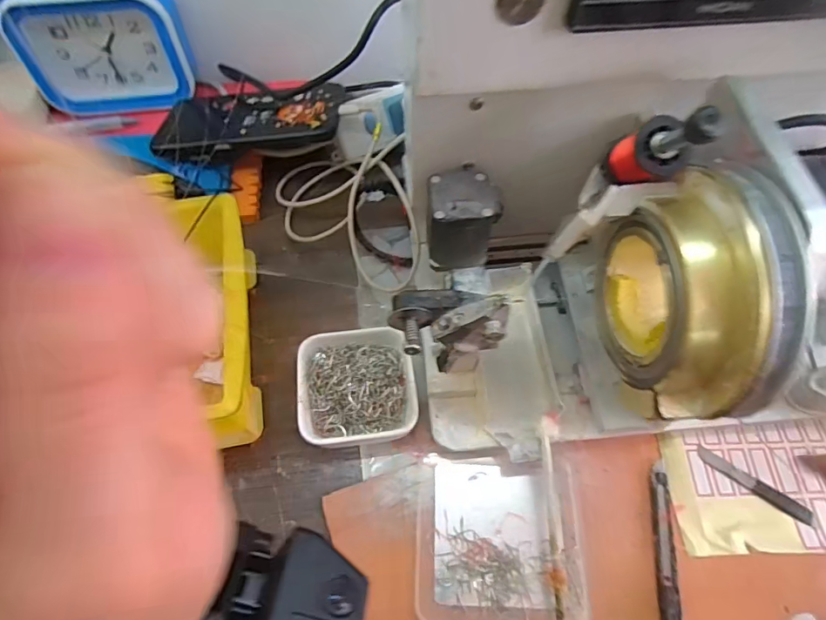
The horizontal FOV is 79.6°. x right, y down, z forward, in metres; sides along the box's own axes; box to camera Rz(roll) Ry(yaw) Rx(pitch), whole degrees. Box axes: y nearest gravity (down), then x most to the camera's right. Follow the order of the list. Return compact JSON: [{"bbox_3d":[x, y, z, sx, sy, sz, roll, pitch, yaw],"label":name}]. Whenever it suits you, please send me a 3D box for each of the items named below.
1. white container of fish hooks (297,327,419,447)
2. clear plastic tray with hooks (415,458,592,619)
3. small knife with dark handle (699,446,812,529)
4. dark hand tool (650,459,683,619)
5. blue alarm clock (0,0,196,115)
[{"bbox_3d":[-0.040,0.055,0.363,0.081,0.032,0.084,-7,61,-3],"label":"white container of fish hooks"},{"bbox_3d":[0.056,0.145,0.316,0.105,0.019,0.102,1,61,1],"label":"clear plastic tray with hooks"},{"bbox_3d":[0.234,0.119,0.340,0.078,0.004,0.010,32,66,17],"label":"small knife with dark handle"},{"bbox_3d":[0.160,0.164,0.311,0.012,0.006,0.133,8,61,5],"label":"dark hand tool"},{"bbox_3d":[-0.283,-0.241,0.457,0.143,0.102,0.051,-10,61,-5],"label":"blue alarm clock"}]

